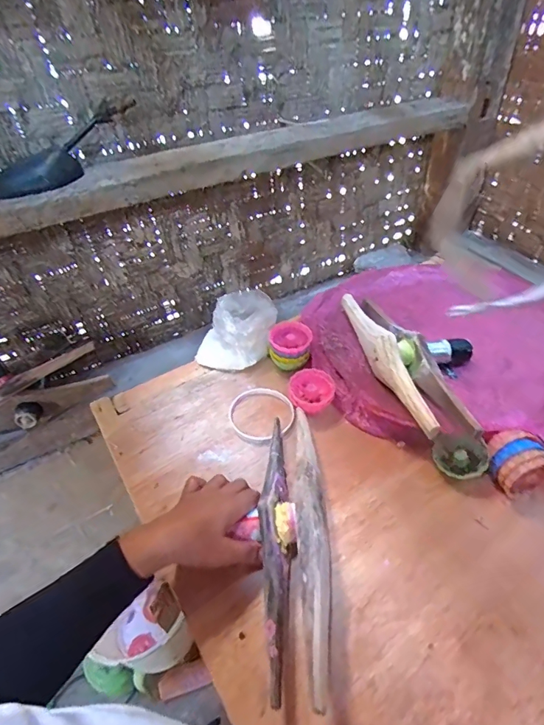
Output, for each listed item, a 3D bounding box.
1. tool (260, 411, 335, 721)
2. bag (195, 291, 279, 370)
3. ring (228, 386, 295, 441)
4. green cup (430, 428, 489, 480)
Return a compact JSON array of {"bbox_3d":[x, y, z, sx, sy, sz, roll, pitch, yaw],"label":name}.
[{"bbox_3d":[0.024,0.173,0.457,0.070,0.080,0.300,2,42,-2],"label":"tool"},{"bbox_3d":[-0.055,-0.055,0.687,0.119,0.082,0.119,6,43,3],"label":"bag"},{"bbox_3d":[-0.017,0.068,0.613,0.090,0.015,0.100,-12,43,-6],"label":"ring"},{"bbox_3d":[0.229,0.114,0.529,0.055,0.036,0.055,2,43,-2],"label":"green cup"}]

